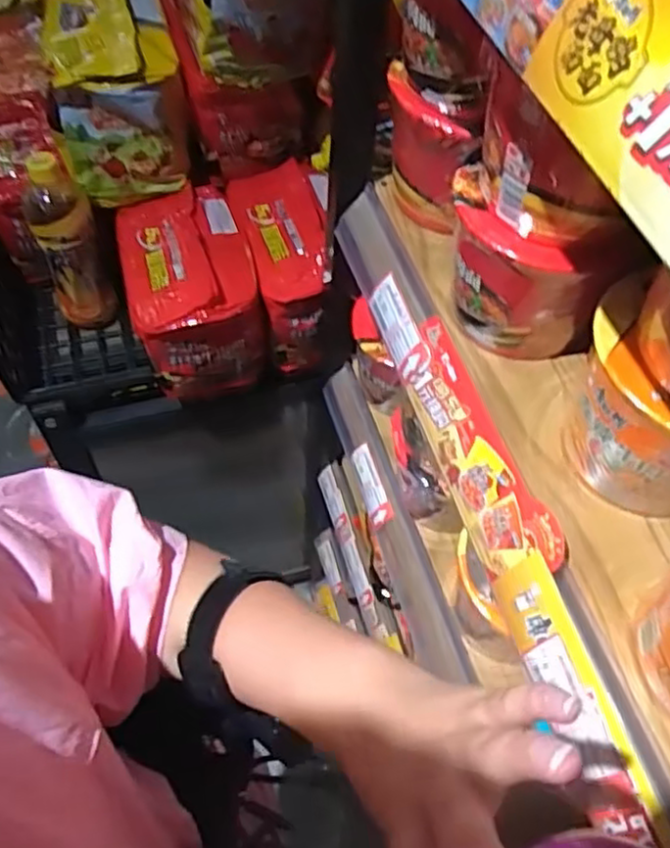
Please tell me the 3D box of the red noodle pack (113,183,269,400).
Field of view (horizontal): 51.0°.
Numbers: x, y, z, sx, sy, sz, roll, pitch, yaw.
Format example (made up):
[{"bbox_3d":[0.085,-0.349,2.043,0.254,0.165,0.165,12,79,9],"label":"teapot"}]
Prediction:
[{"bbox_3d":[-0.164,-0.148,0.807,0.132,0.154,0.181,-13,58,-11],"label":"red noodle pack"}]

